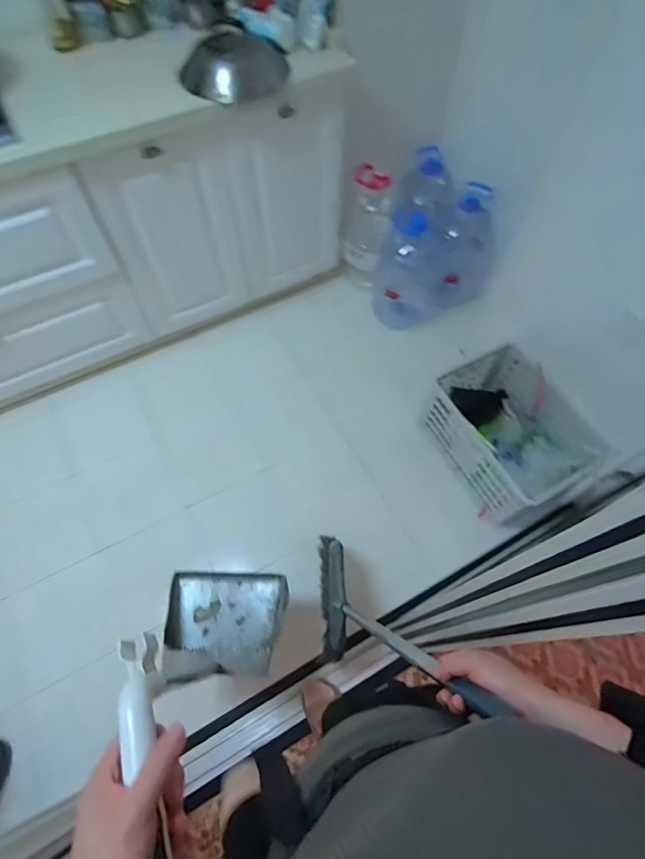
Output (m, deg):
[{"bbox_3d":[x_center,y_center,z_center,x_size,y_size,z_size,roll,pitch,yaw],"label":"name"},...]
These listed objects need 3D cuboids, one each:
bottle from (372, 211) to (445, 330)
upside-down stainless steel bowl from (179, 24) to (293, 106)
[{"bbox_3d":[0.338,-0.597,1.754,0.218,0.435,0.234,0,63,0],"label":"bottle"},{"bbox_3d":[-0.228,-0.974,1.173,0.258,0.111,0.229,9,64,4],"label":"upside-down stainless steel bowl"}]

